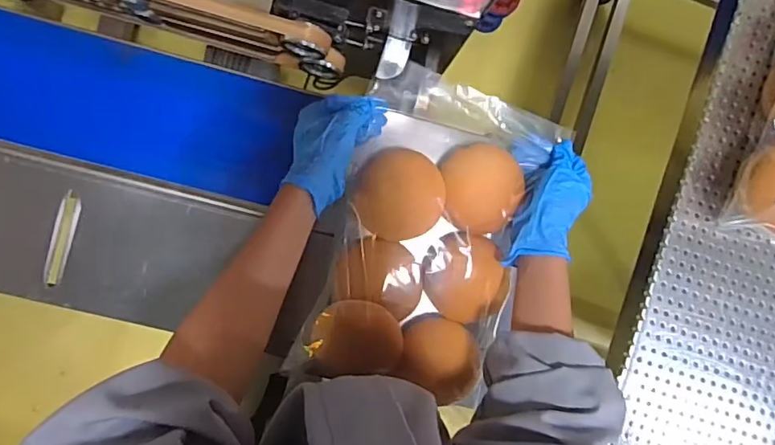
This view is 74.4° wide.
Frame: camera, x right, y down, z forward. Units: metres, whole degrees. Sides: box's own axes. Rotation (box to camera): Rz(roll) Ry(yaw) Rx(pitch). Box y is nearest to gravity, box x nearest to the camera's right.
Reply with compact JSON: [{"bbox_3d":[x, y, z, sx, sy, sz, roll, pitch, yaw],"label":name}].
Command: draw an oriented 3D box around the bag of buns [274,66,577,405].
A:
[{"bbox_3d":[0.050,0.018,0.553,0.205,0.080,0.332,17,89,-4],"label":"bag of buns"}]

